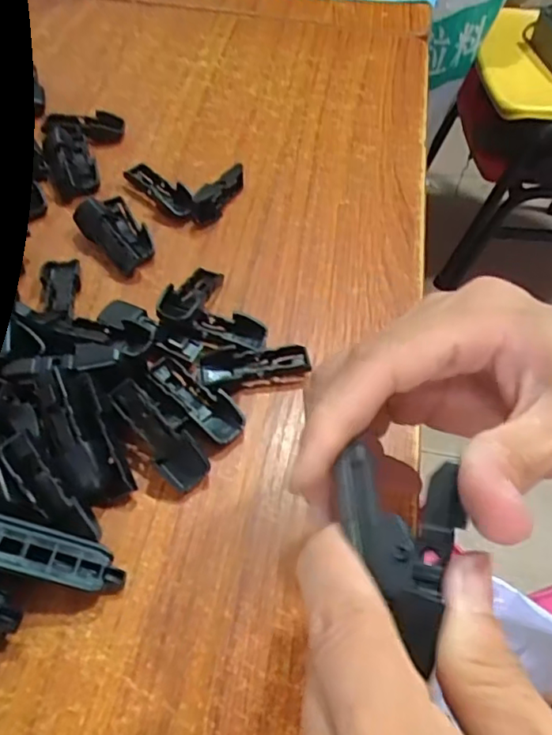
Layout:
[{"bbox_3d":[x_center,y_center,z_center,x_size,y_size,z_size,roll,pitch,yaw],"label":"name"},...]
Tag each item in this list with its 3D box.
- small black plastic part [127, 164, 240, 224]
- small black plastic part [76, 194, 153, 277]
[{"bbox_3d":[-0.055,-0.112,0.349,0.063,0.017,0.050,27,56,17],"label":"small black plastic part"},{"bbox_3d":[-0.086,-0.073,0.317,0.028,0.018,0.055,-28,59,-23],"label":"small black plastic part"}]

